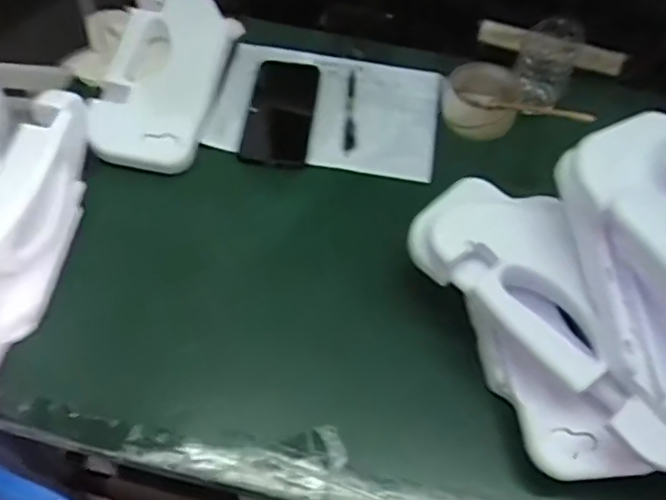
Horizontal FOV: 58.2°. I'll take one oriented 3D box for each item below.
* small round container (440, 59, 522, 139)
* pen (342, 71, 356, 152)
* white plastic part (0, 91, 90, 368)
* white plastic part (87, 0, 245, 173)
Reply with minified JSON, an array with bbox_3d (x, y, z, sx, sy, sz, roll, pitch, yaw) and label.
[{"bbox_3d":[0.200,-0.206,0.798,0.101,0.063,0.117,18,55,9],"label":"small round container"},{"bbox_3d":[0.021,-0.177,0.757,0.015,0.013,0.138,3,54,-1],"label":"pen"},{"bbox_3d":[-0.286,-0.044,0.534,0.099,0.130,0.225,-4,54,-6],"label":"white plastic part"},{"bbox_3d":[-0.200,-0.212,0.710,0.118,0.049,0.279,9,66,3],"label":"white plastic part"}]

